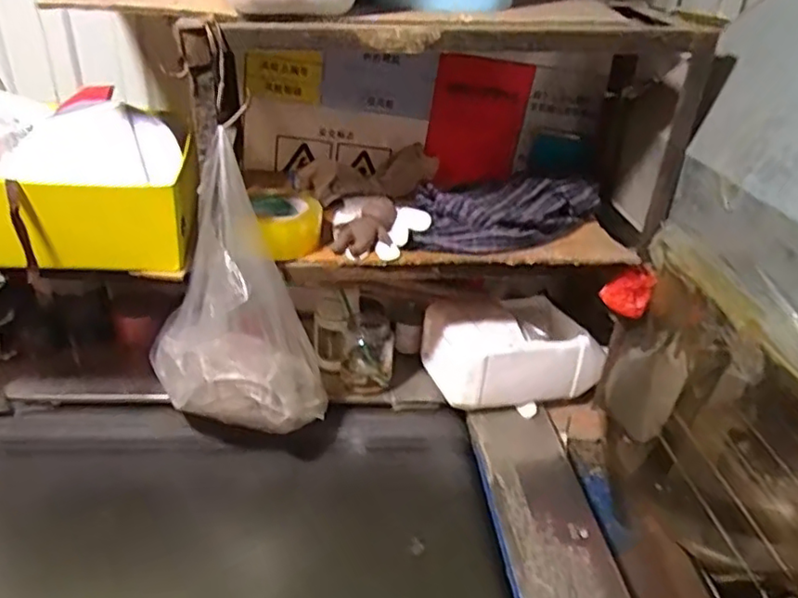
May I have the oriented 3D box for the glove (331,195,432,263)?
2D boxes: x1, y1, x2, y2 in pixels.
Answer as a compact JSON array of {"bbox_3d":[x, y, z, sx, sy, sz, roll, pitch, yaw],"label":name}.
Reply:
[{"bbox_3d":[-0.029,-0.107,0.911,0.140,0.042,0.150,3,30,-4],"label":"glove"}]

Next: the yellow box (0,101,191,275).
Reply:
[{"bbox_3d":[-0.447,-0.150,0.808,0.354,0.146,0.249,-3,31,-14],"label":"yellow box"}]

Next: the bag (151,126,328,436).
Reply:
[{"bbox_3d":[-0.222,0.000,0.831,0.223,0.352,0.139,25,36,30],"label":"bag"}]

